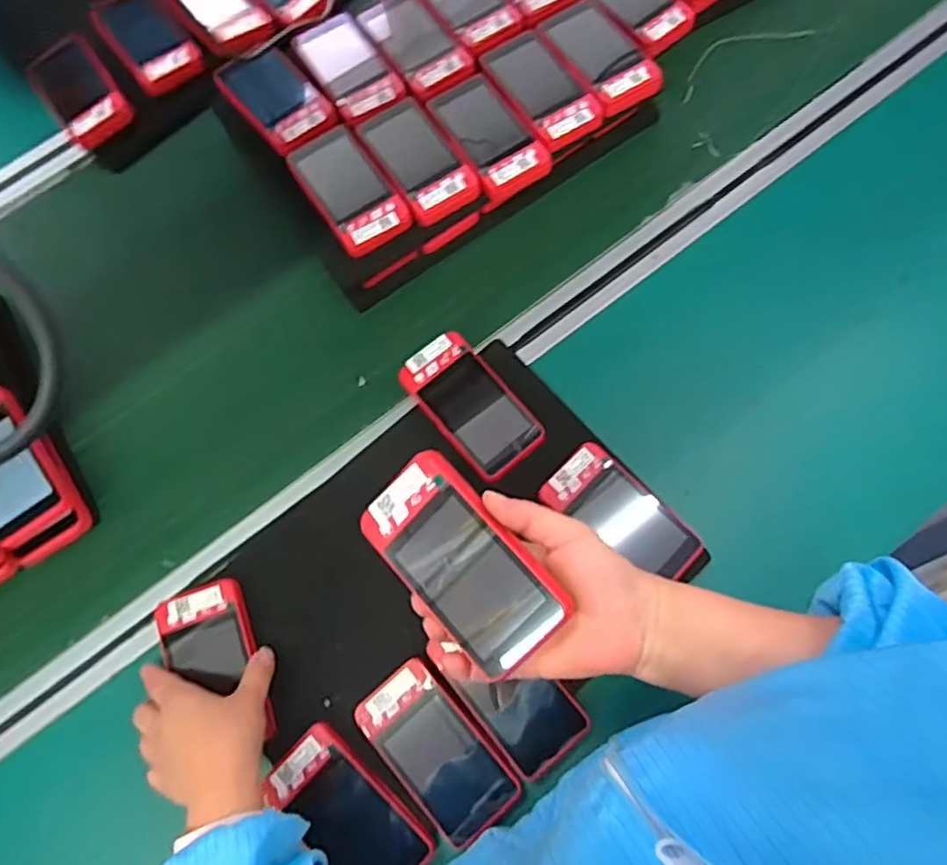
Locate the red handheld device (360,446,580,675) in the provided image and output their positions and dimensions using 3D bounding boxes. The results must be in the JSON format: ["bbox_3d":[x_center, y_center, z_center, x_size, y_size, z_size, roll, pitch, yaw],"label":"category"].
[{"bbox_3d":[-0.006,0.069,0.375,0.061,0.021,0.114,-46,76,14],"label":"red handheld device"}]

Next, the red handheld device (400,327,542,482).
[{"bbox_3d":[-0.001,-0.021,0.559,0.063,0.020,0.118,-40,76,-8],"label":"red handheld device"}]

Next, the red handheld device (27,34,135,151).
[{"bbox_3d":[-0.376,-0.328,0.655,0.064,0.016,0.106,-35,75,-7],"label":"red handheld device"}]

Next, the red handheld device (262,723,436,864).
[{"bbox_3d":[-0.089,0.271,0.484,0.065,0.022,0.120,-44,76,-9],"label":"red handheld device"}]

